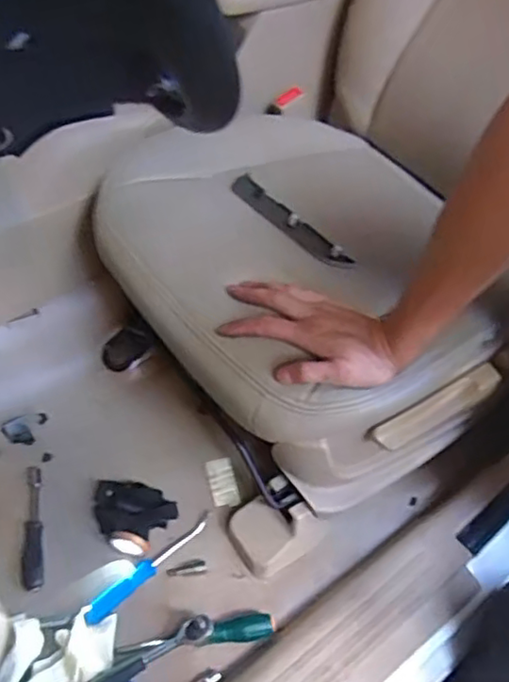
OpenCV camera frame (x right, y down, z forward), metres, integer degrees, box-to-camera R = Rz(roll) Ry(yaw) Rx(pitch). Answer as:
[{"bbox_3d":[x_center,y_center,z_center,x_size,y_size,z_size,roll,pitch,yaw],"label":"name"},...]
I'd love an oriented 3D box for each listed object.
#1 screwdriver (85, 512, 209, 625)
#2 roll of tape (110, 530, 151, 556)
[{"bbox_3d":[-0.135,0.286,0.787,0.190,0.019,0.026,-36,61,-29],"label":"screwdriver"},{"bbox_3d":[-0.160,0.260,0.791,0.049,0.048,0.016,14,51,7],"label":"roll of tape"}]

